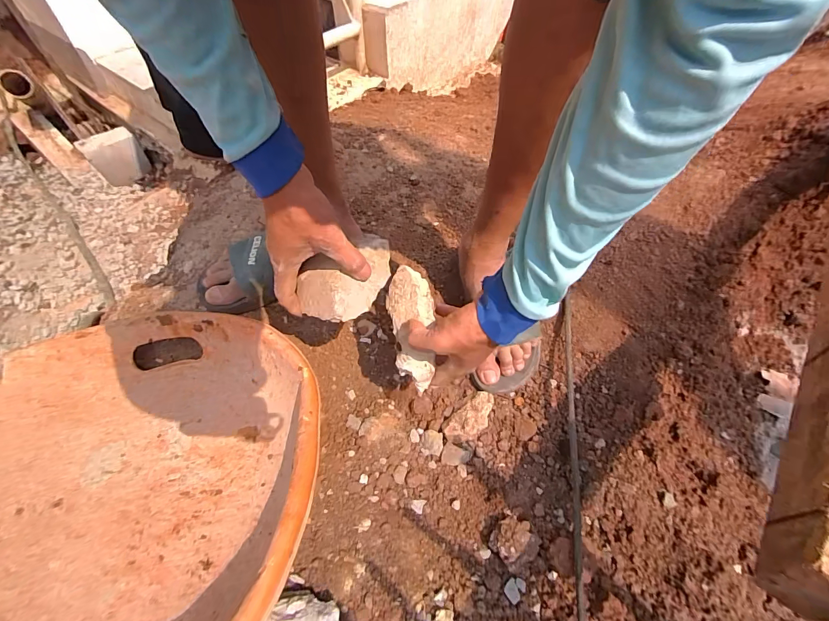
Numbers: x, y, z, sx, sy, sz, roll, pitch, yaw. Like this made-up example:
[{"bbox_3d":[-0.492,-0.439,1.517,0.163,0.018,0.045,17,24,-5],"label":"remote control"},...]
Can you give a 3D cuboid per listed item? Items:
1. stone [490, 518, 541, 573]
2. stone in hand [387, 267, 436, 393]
[{"bbox_3d":[0.109,0.253,0.409,0.046,0.031,0.046,-1,52,1],"label":"stone"},{"bbox_3d":[-0.002,0.020,0.420,0.048,0.030,0.136,-6,87,-3],"label":"stone in hand"}]

